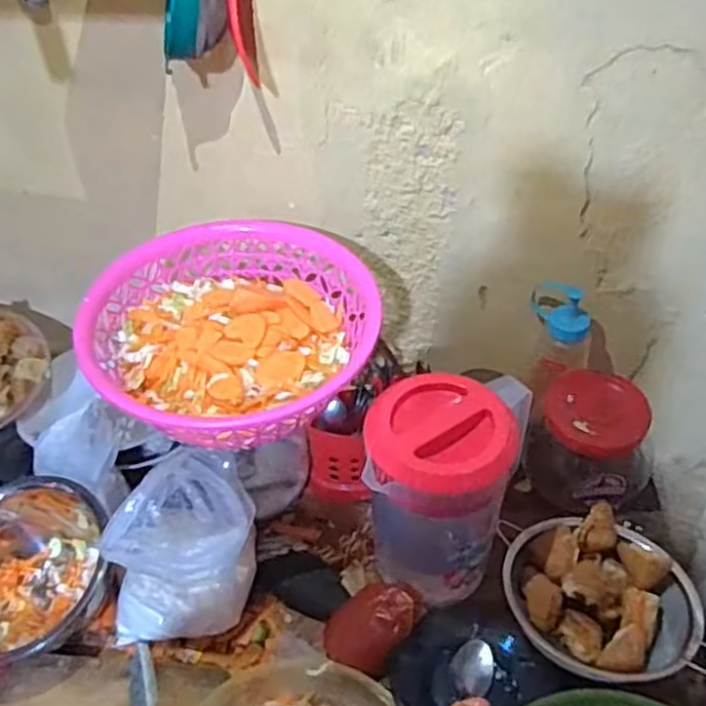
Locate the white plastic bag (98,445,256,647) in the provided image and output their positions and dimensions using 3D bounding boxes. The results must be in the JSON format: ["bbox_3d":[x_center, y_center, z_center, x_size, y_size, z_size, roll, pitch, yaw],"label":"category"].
[{"bbox_3d":[-0.164,0.181,0.698,0.137,0.137,0.129,-7,45,-7],"label":"white plastic bag"}]

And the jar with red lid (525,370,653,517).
[{"bbox_3d":[0.244,0.095,0.773,0.103,0.117,0.112,0,44,0],"label":"jar with red lid"}]

